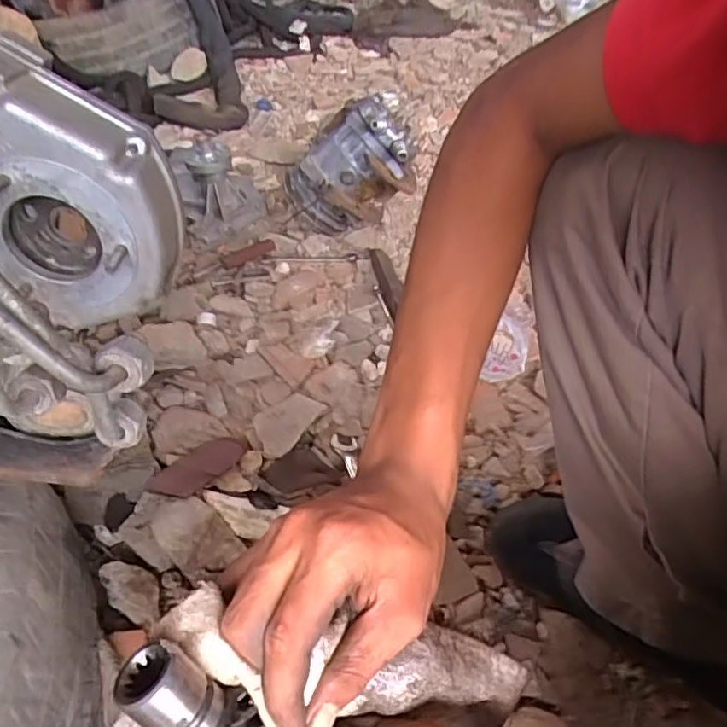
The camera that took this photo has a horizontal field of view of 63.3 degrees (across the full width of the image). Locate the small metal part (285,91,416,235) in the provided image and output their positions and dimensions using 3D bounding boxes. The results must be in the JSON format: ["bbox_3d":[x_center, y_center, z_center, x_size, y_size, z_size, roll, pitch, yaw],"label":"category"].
[{"bbox_3d":[-0.027,-0.312,0.945,0.188,0.197,0.140,-6,48,-10],"label":"small metal part"}]

